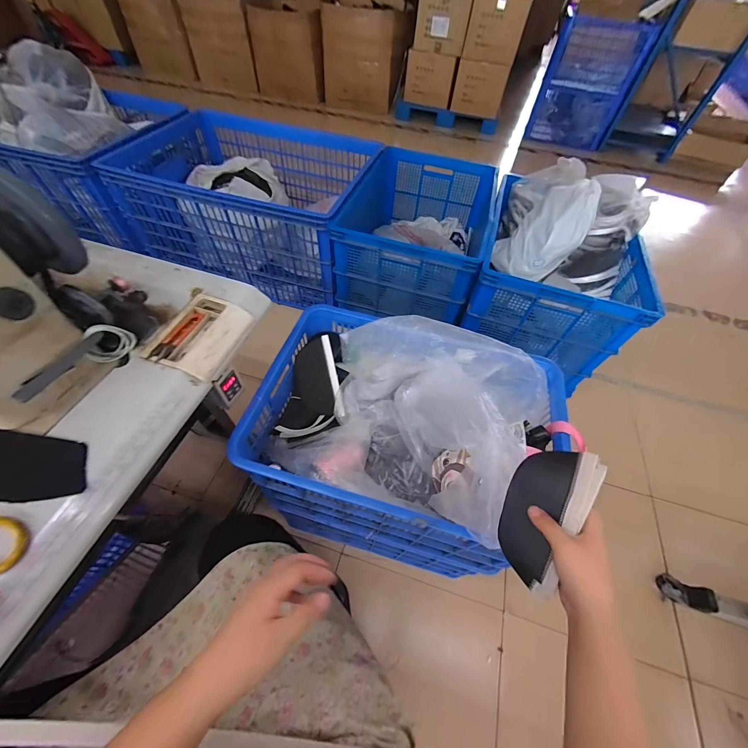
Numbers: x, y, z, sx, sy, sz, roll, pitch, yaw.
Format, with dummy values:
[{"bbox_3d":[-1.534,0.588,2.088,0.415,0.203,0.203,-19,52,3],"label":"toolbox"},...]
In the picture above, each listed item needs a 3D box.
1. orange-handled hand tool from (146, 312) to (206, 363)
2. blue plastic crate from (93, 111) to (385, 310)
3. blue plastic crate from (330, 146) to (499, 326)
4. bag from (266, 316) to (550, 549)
[{"bbox_3d":[-0.311,-0.061,0.502,0.026,0.013,0.115,17,56,8],"label":"orange-handled hand tool"},{"bbox_3d":[-0.550,-0.915,1.641,1.071,0.448,0.894,16,56,7],"label":"blue plastic crate"},{"bbox_3d":[0.202,-0.663,1.462,0.560,0.391,0.827,16,56,6],"label":"blue plastic crate"},{"bbox_3d":[0.106,0.098,0.657,0.435,0.196,0.377,20,57,9],"label":"bag"}]

